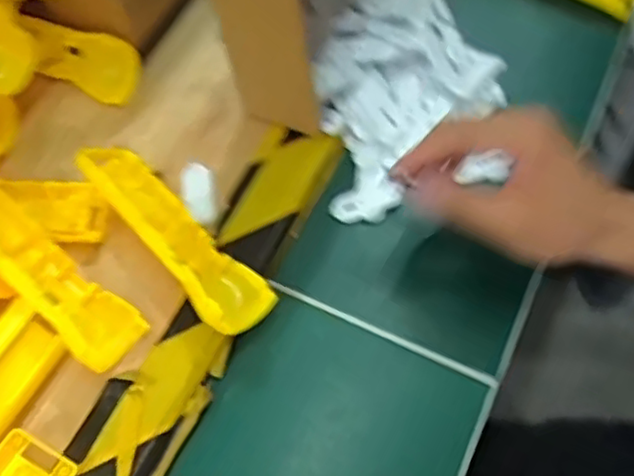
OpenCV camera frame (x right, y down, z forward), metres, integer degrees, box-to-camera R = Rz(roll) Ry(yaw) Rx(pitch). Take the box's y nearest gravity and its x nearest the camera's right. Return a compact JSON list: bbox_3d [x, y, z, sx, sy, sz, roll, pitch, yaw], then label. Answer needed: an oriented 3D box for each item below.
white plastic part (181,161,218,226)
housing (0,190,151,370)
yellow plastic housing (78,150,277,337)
[{"bbox_3d":[-0.082,-0.032,0.464,0.020,0.004,0.051,-16,62,-7],"label":"white plastic part"},{"bbox_3d":[-0.169,0.015,0.397,0.150,0.031,0.039,43,70,-3],"label":"housing"},{"bbox_3d":[-0.094,-0.008,0.435,0.045,0.034,0.168,-37,67,-17],"label":"yellow plastic housing"}]

